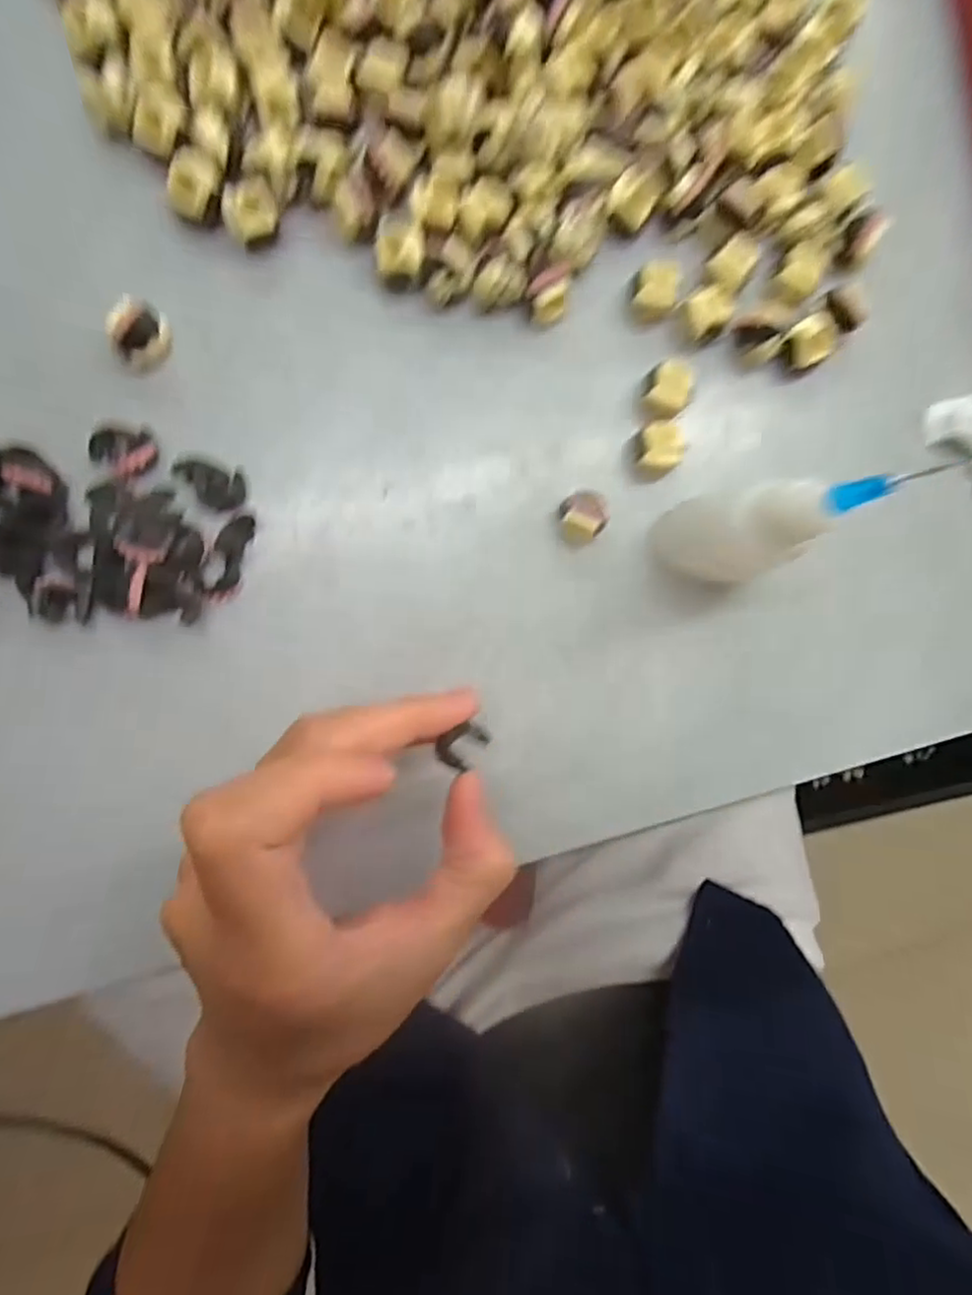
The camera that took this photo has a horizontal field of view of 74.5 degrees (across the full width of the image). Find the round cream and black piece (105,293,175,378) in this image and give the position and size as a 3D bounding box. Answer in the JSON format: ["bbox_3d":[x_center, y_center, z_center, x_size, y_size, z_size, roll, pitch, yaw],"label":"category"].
[{"bbox_3d":[-0.105,-0.095,0.194,0.013,0.014,0.019,17,91,-5],"label":"round cream and black piece"}]

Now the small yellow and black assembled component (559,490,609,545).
[{"bbox_3d":[0.032,-0.043,0.214,0.017,0.013,0.016,0,92,-5],"label":"small yellow and black assembled component"}]

